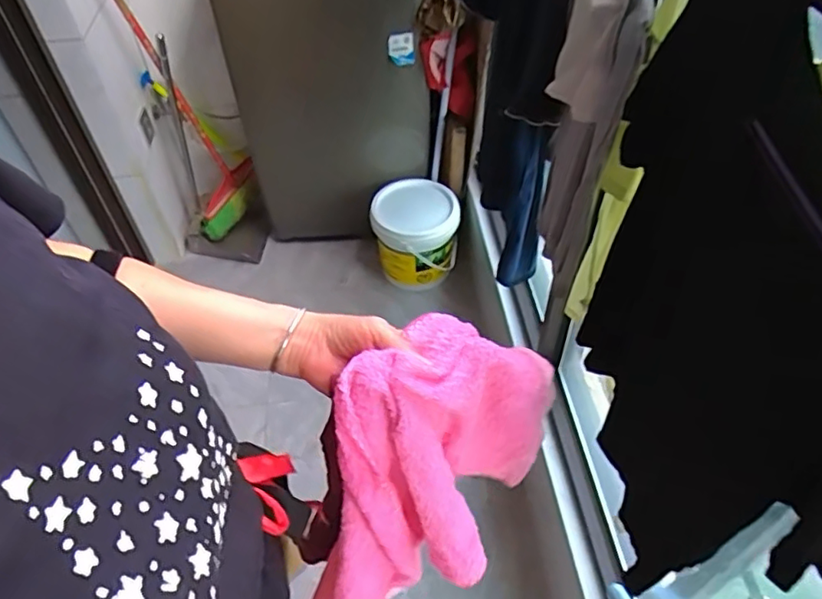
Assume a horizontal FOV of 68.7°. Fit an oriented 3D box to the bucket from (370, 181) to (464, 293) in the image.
[{"bbox_3d":[0.010,-0.188,1.840,0.249,0.271,0.259,-1,49,1],"label":"bucket"}]

